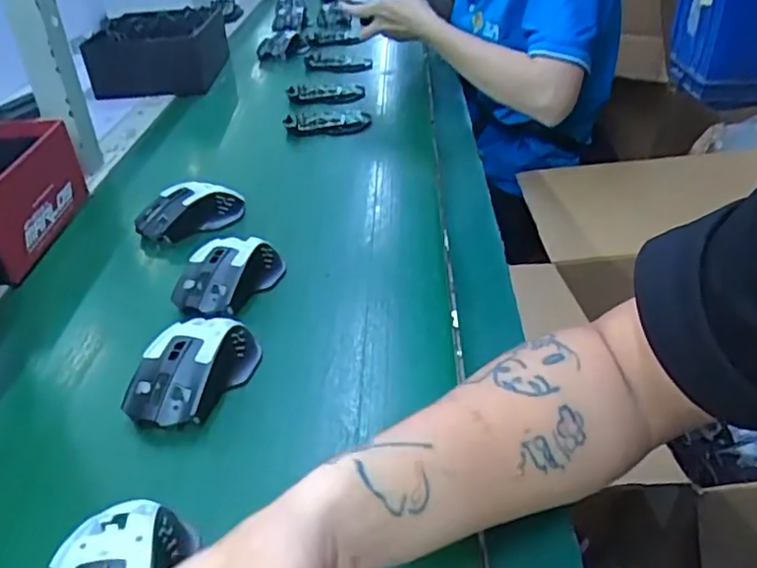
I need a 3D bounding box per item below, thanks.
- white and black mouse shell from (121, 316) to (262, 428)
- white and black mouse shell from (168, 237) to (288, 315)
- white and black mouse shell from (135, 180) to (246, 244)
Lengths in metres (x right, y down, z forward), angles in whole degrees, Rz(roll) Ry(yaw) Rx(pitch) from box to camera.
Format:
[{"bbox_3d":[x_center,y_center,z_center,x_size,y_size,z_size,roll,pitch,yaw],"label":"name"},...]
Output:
[{"bbox_3d":[-0.134,0.057,0.455,0.065,0.037,0.105,10,36,15],"label":"white and black mouse shell"},{"bbox_3d":[-0.130,-0.012,0.553,0.060,0.034,0.103,17,39,25],"label":"white and black mouse shell"},{"bbox_3d":[-0.190,-0.075,0.650,0.108,0.044,0.049,-15,37,-19],"label":"white and black mouse shell"}]

